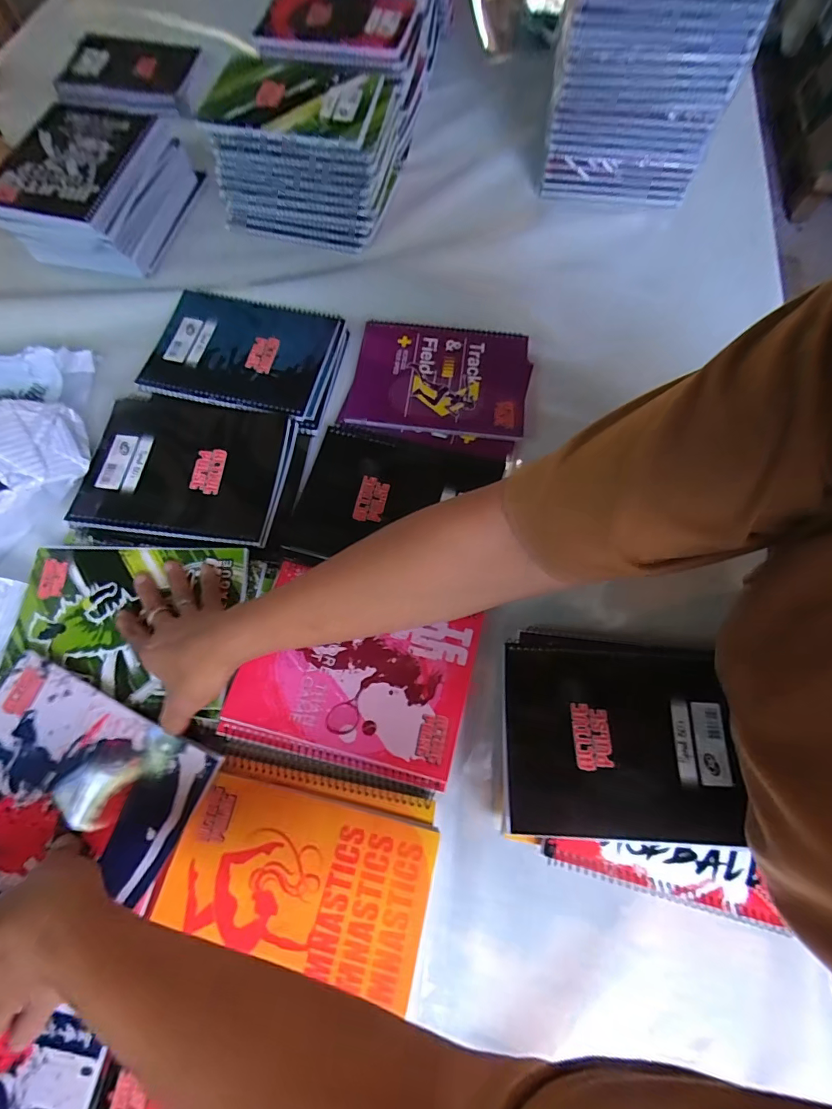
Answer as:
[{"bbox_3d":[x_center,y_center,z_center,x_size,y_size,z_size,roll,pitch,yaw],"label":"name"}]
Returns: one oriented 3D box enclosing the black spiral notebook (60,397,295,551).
[{"bbox_3d":[-0.240,-0.093,0.470,0.205,0.012,0.155,6,69,2],"label":"black spiral notebook"}]

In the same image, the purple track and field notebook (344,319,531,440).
[{"bbox_3d":[0.027,-0.205,0.523,0.197,0.007,0.147,9,69,3],"label":"purple track and field notebook"}]

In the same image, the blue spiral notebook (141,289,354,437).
[{"bbox_3d":[-0.197,-0.237,0.531,0.213,0.015,0.157,13,69,5],"label":"blue spiral notebook"}]

